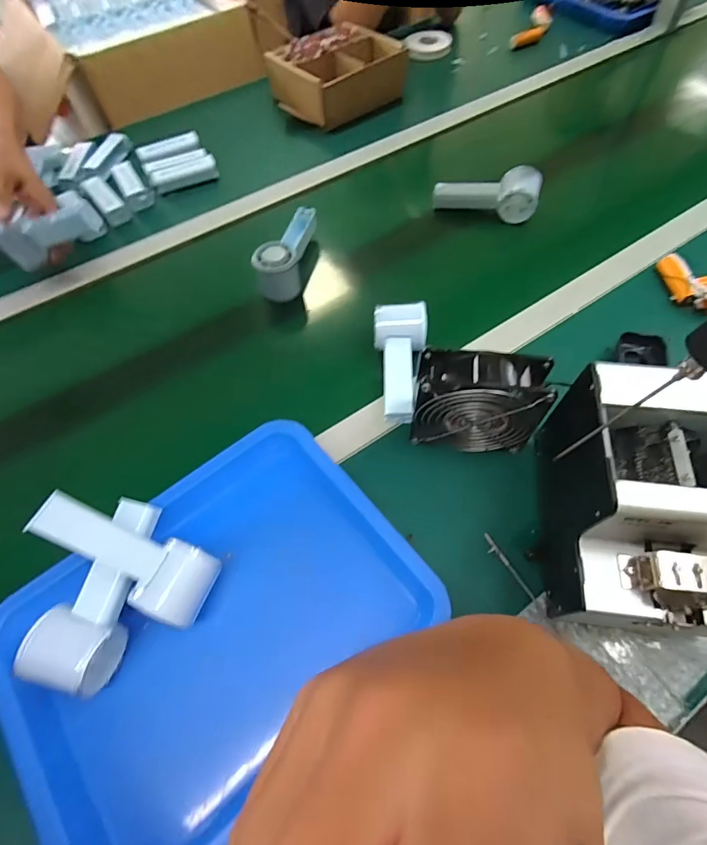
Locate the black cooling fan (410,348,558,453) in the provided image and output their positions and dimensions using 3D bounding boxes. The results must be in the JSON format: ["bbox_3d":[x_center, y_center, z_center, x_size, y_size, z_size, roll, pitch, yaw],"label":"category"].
[{"bbox_3d":[0.119,-0.022,0.424,0.116,0.103,0.050,7,60,7],"label":"black cooling fan"}]

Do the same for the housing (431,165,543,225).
[{"bbox_3d":[0.202,-0.352,0.668,0.151,0.047,0.065,15,61,11],"label":"housing"}]

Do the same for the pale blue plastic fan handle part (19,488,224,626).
[{"bbox_3d":[-0.189,0.114,0.372,0.146,0.053,0.059,36,62,-15],"label":"pale blue plastic fan handle part"}]

